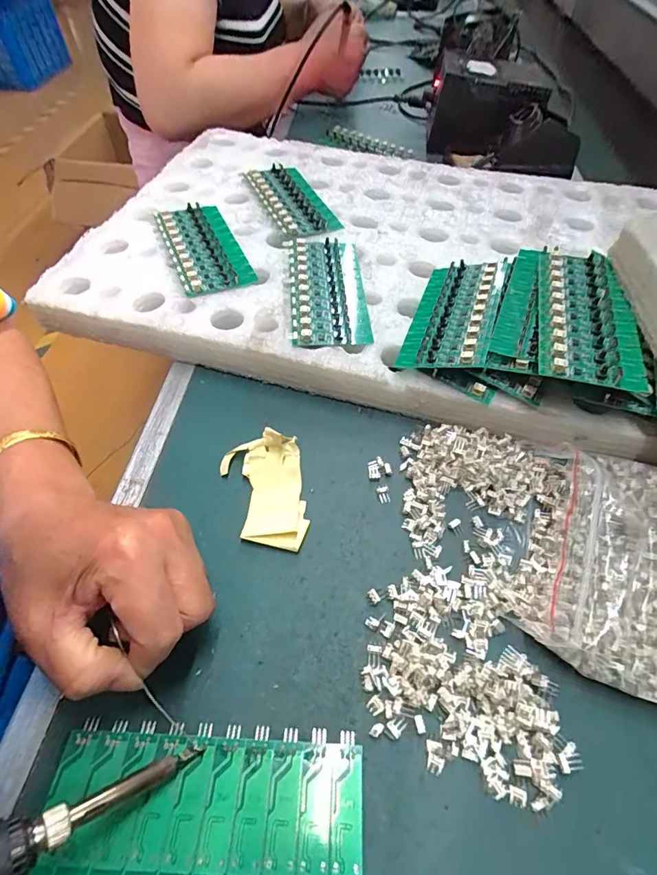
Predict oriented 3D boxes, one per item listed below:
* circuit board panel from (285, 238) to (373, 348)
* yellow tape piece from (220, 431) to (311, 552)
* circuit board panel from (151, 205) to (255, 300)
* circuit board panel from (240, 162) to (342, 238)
[{"bbox_3d":[-0.002,-0.128,0.379,0.062,0.011,0.140,-3,53,-3],"label":"circuit board panel"},{"bbox_3d":[-0.041,0.034,0.290,0.050,0.025,0.080,-11,54,-9],"label":"yellow tape piece"},{"bbox_3d":[-0.116,-0.177,0.411,0.061,0.012,0.139,-19,56,-14],"label":"circuit board panel"},{"bbox_3d":[-0.039,-0.250,0.467,0.062,0.011,0.145,-19,56,-15],"label":"circuit board panel"}]

